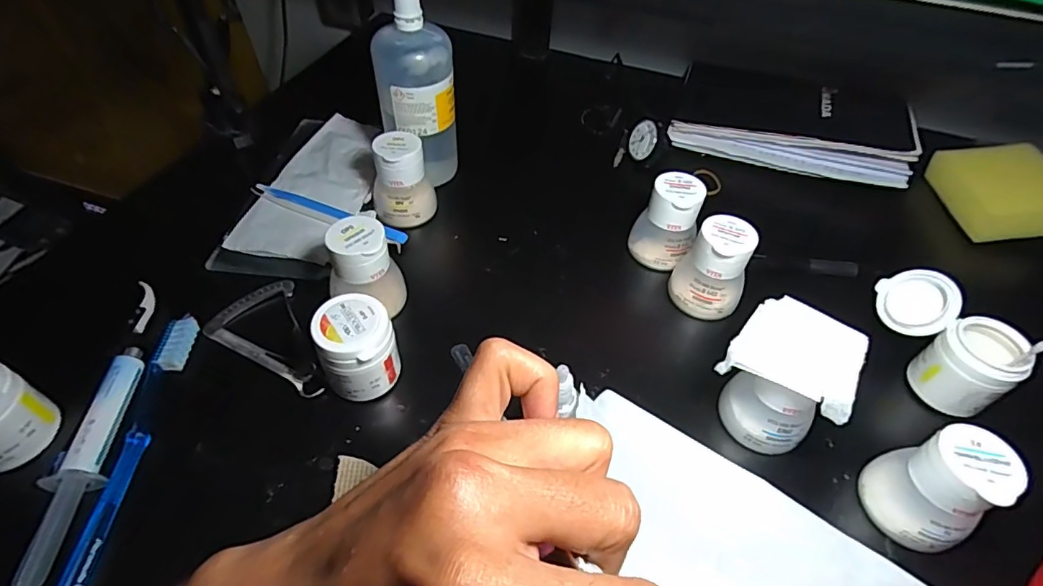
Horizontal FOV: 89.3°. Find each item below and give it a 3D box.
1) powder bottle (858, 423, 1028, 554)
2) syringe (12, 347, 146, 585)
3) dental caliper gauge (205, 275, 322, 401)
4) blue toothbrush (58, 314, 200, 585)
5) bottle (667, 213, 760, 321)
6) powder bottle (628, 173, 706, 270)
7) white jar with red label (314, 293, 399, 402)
[{"bbox_3d":[0.210,0.100,0.270,0.041,0.064,0.044,31,55,20],"label":"powder bottle"},{"bbox_3d":[-0.231,0.094,0.276,0.018,0.021,0.149,-2,50,-6],"label":"syringe"},{"bbox_3d":[-0.169,0.033,0.340,0.057,0.006,0.102,-19,54,-19],"label":"dental caliper gauge"},{"bbox_3d":[-0.214,0.086,0.290,0.015,0.017,0.170,-1,50,-5],"label":"blue toothbrush"},{"bbox_3d":[0.133,-0.018,0.366,0.047,0.059,0.042,18,51,11],"label":"bottle"},{"bbox_3d":[0.110,-0.055,0.399,0.045,0.057,0.044,17,51,10],"label":"powder bottle"},{"bbox_3d":[-0.096,0.032,0.312,0.041,0.049,0.044,2,50,-2],"label":"white jar with red label"}]

